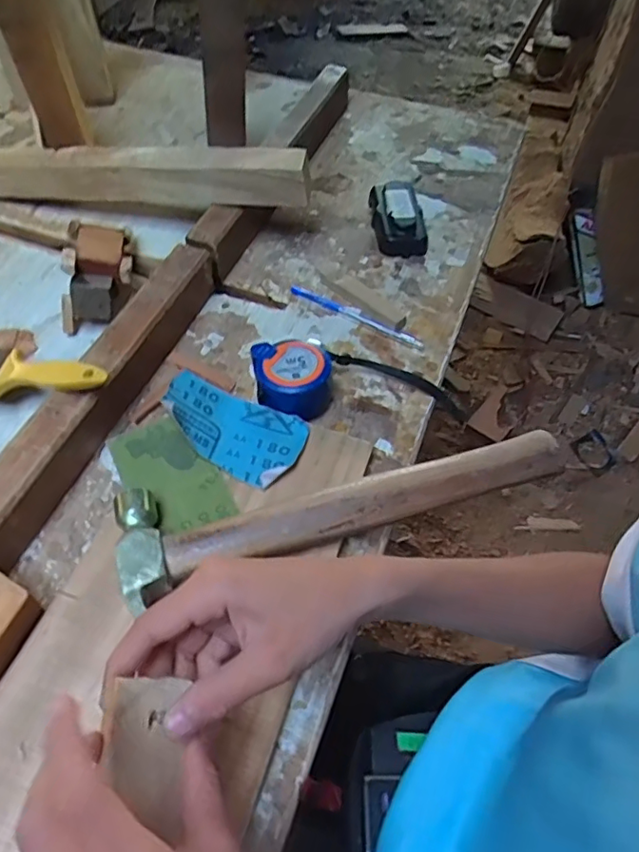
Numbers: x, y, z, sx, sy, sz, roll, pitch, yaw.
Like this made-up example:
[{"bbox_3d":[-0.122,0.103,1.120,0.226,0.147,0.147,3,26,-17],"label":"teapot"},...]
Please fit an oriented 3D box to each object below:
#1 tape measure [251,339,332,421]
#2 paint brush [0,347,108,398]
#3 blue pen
[{"bbox_3d":[-0.022,-0.036,0.465,0.062,0.045,0.055,1,54,-1],"label":"tape measure"},{"bbox_3d":[-0.227,-0.042,0.439,0.171,0.021,0.045,4,51,28],"label":"paint brush"},{"bbox_3d":[0.033,-0.103,0.537,0.142,0.007,0.012,28,58,18],"label":"blue pen"}]

